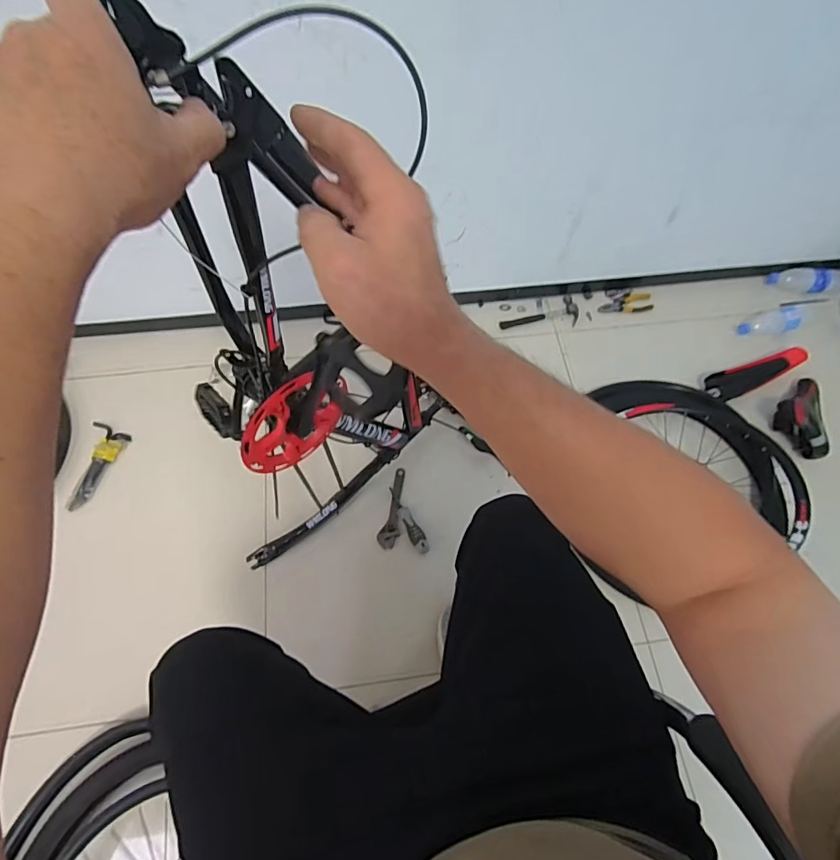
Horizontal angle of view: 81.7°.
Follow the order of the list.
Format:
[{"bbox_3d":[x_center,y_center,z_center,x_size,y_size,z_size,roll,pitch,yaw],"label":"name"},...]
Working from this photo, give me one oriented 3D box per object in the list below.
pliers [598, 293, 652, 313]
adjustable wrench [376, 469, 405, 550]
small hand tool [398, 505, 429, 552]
[{"bbox_3d":[0.591,-0.362,1.397,0.157,0.023,0.053,-4,65,-4],"label":"pliers"},{"bbox_3d":[-0.060,0.182,1.142,0.046,0.015,0.192,10,65,3],"label":"adjustable wrench"},{"bbox_3d":[-0.014,0.231,1.121,0.037,0.033,0.116,-21,68,-11],"label":"small hand tool"}]

